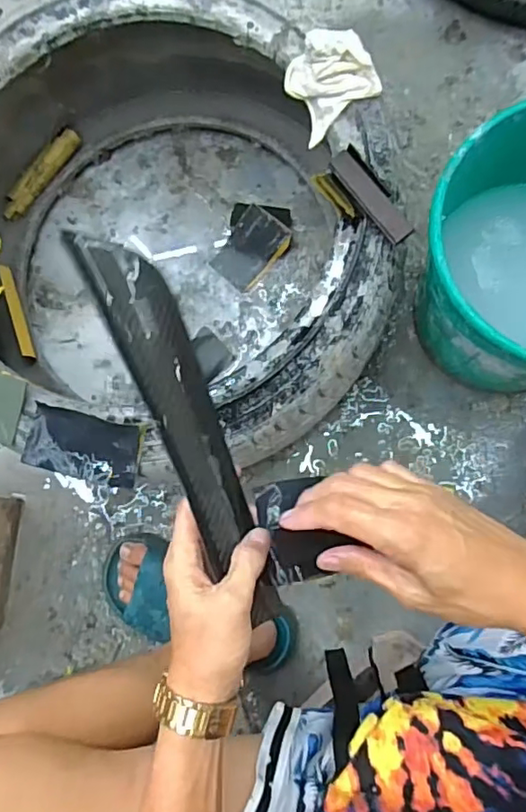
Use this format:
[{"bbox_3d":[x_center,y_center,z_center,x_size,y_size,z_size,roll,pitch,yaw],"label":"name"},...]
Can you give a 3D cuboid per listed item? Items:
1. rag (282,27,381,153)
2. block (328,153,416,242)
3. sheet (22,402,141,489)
[{"bbox_3d":[0.069,-0.349,0.596,0.083,0.059,0.088,-29,79,-1],"label":"rag"},{"bbox_3d":[0.109,-0.212,0.569,0.026,0.014,0.115,-34,79,-2],"label":"block"},{"bbox_3d":[-0.183,0.042,0.573,0.111,0.005,0.065,14,94,-5],"label":"sheet"}]

